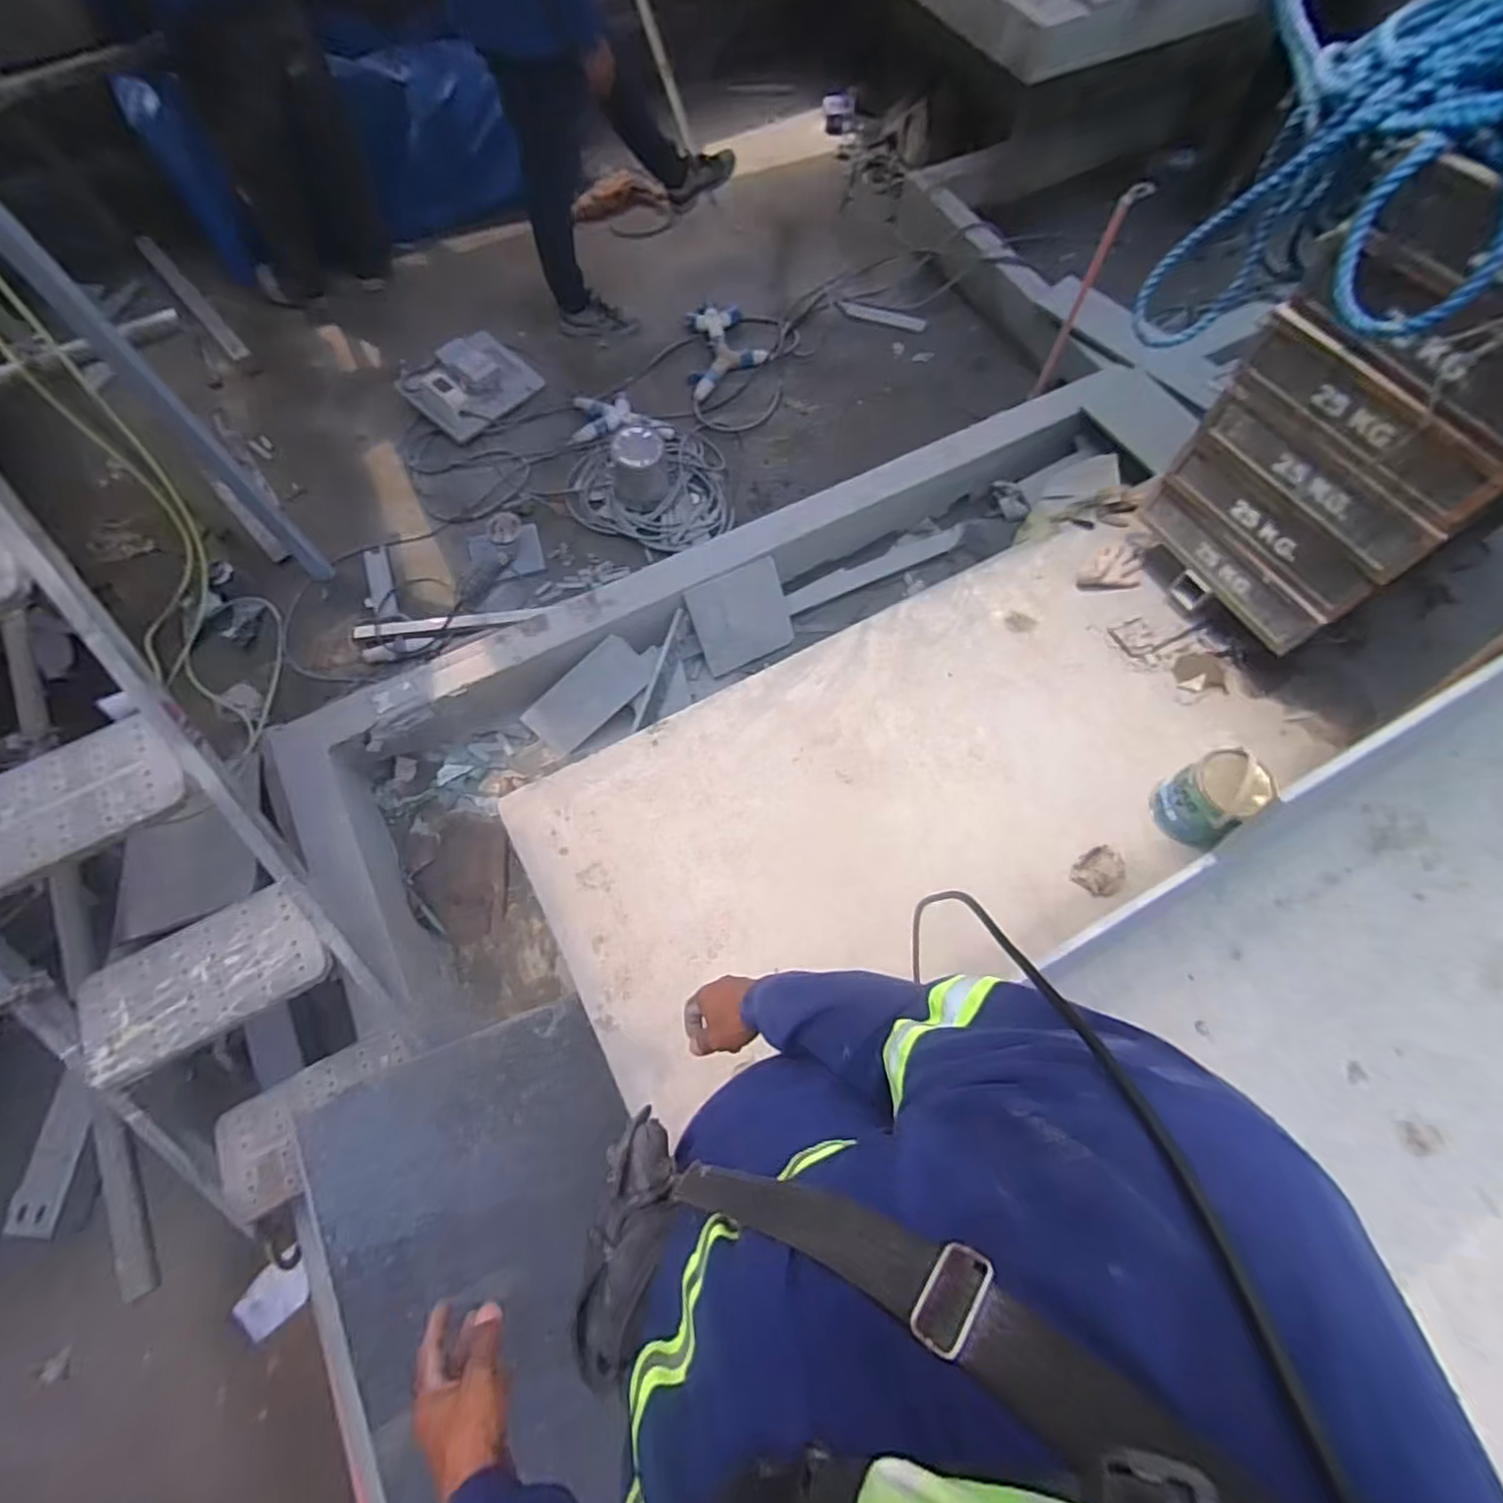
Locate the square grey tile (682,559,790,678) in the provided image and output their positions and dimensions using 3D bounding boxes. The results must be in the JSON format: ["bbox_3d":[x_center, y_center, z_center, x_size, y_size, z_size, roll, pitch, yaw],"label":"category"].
[{"bbox_3d":[-0.024,-0.377,1.852,0.272,0.251,0.020,-26,28,-11],"label":"square grey tile"}]

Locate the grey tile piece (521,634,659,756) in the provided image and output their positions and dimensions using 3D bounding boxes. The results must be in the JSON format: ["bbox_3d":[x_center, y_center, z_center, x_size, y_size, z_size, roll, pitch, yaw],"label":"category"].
[{"bbox_3d":[-0.425,-0.157,1.787,0.370,0.019,0.160,-43,114,1],"label":"grey tile piece"}]

